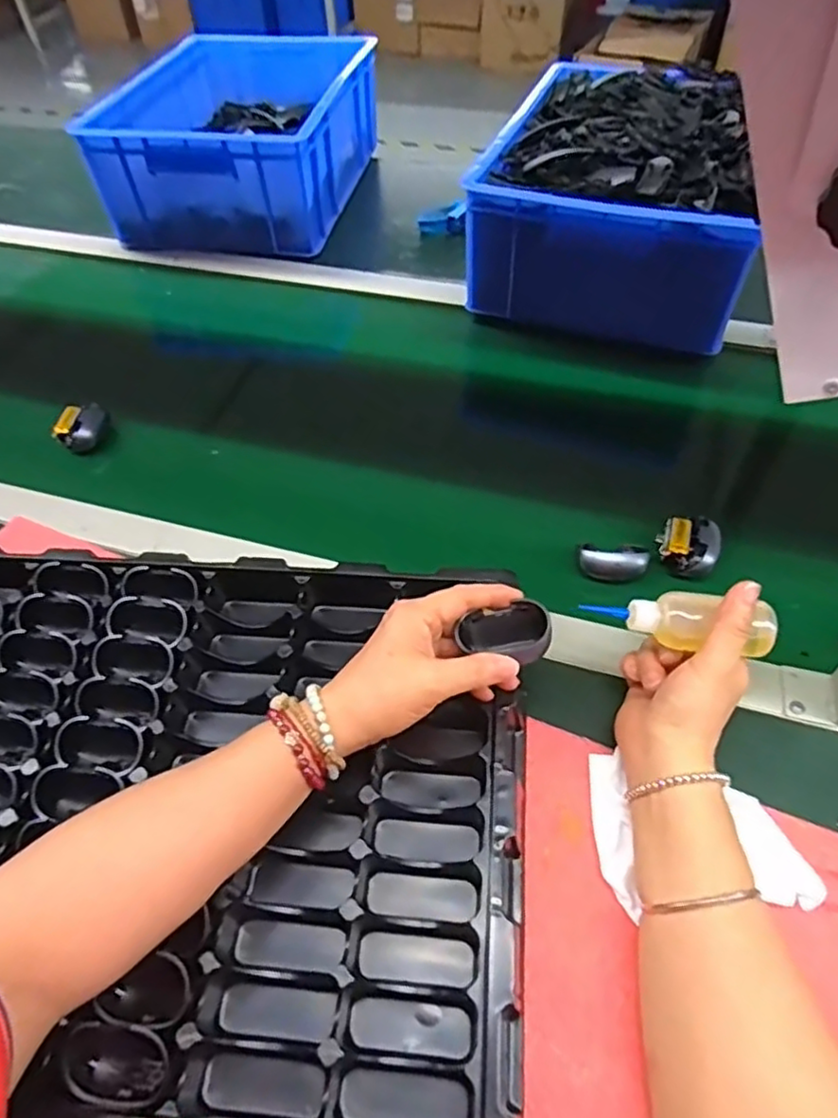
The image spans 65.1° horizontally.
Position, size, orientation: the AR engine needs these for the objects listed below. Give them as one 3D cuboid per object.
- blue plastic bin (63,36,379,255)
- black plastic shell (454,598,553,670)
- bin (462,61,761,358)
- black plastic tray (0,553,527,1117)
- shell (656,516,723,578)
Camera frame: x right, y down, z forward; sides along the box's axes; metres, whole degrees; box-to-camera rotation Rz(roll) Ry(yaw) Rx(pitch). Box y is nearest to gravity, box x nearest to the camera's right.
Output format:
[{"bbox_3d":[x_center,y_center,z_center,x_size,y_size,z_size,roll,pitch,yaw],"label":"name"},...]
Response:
[{"bbox_3d":[-0.239,-0.573,0.904,0.296,0.141,0.368,8,53,9],"label":"blue plastic bin"},{"bbox_3d":[0.053,0.047,0.407,0.056,0.018,0.037,-13,53,-7],"label":"black plastic shell"},{"bbox_3d":[0.234,-0.412,0.756,0.281,0.155,0.326,16,55,14],"label":"bin"},{"bbox_3d":[-0.164,0.142,0.413,0.452,0.047,0.331,2,52,4],"label":"black plastic tray"},{"bbox_3d":[0.218,-0.011,0.532,0.045,0.024,0.045,21,56,17],"label":"shell"}]

